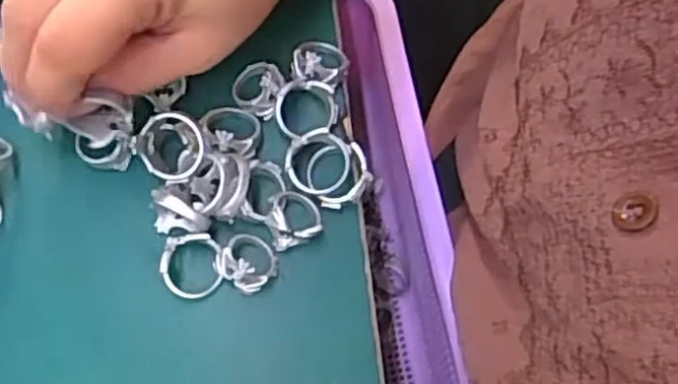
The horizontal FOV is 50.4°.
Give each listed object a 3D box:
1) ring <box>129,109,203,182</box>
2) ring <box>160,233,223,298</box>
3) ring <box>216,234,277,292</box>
[{"bbox_3d":[-0.065,-0.018,0.280,0.026,0.008,0.025,-45,99,1],"label":"ring"},{"bbox_3d":[-0.057,0.029,0.279,0.023,0.007,0.025,-1,93,-21],"label":"ring"},{"bbox_3d":[-0.036,0.026,0.280,0.023,0.019,0.022,1,73,-2],"label":"ring"}]

